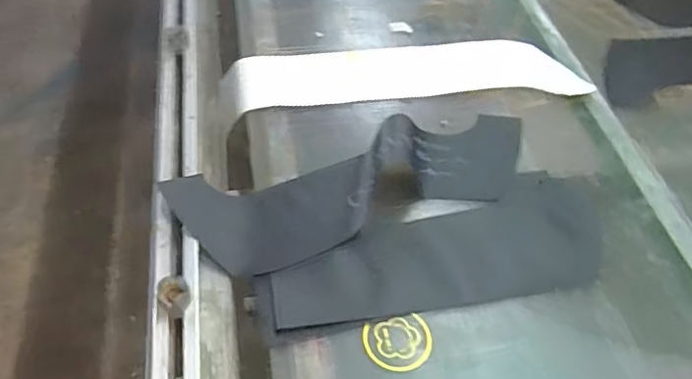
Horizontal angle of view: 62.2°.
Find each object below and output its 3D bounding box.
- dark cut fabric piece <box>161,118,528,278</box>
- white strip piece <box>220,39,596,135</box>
[{"bbox_3d":[0.030,-0.011,0.825,0.539,0.066,0.171,-13,52,-14],"label":"dark cut fabric piece"},{"bbox_3d":[0.088,-0.192,0.979,0.585,0.022,0.159,-5,50,-7],"label":"white strip piece"}]

